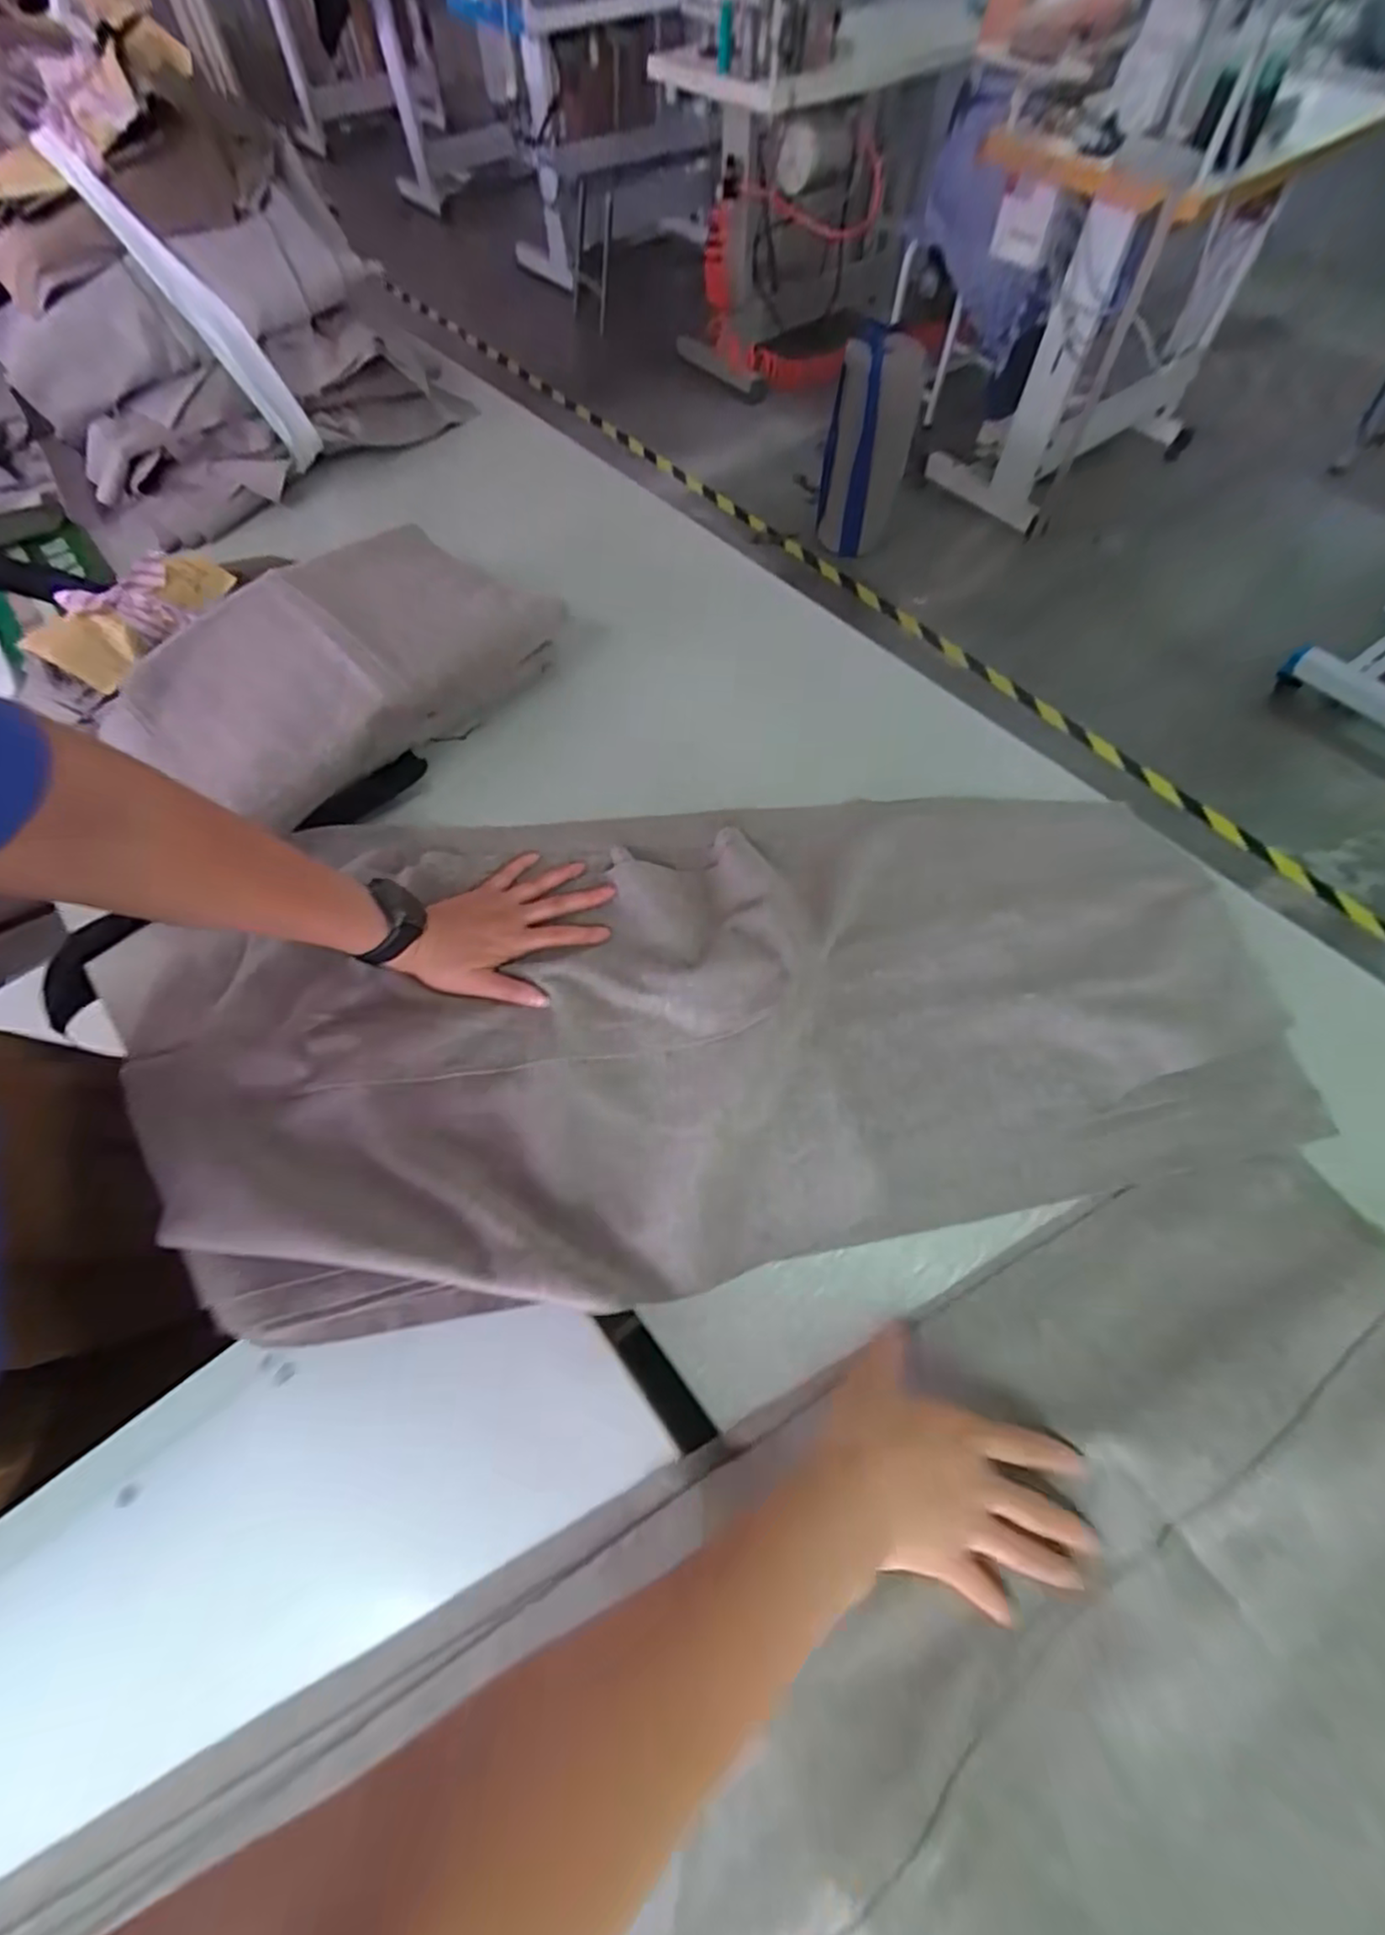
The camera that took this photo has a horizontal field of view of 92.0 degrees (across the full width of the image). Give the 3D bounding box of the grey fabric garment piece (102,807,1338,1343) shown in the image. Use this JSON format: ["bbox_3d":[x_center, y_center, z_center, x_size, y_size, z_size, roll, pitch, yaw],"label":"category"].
[{"bbox_3d":[0.003,0.026,0.518,0.858,0.047,0.406,-8,60,-4],"label":"grey fabric garment piece"}]

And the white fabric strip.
[{"bbox_3d":[-0.552,-0.732,0.748,0.067,0.306,0.059,-12,57,23],"label":"white fabric strip"}]

